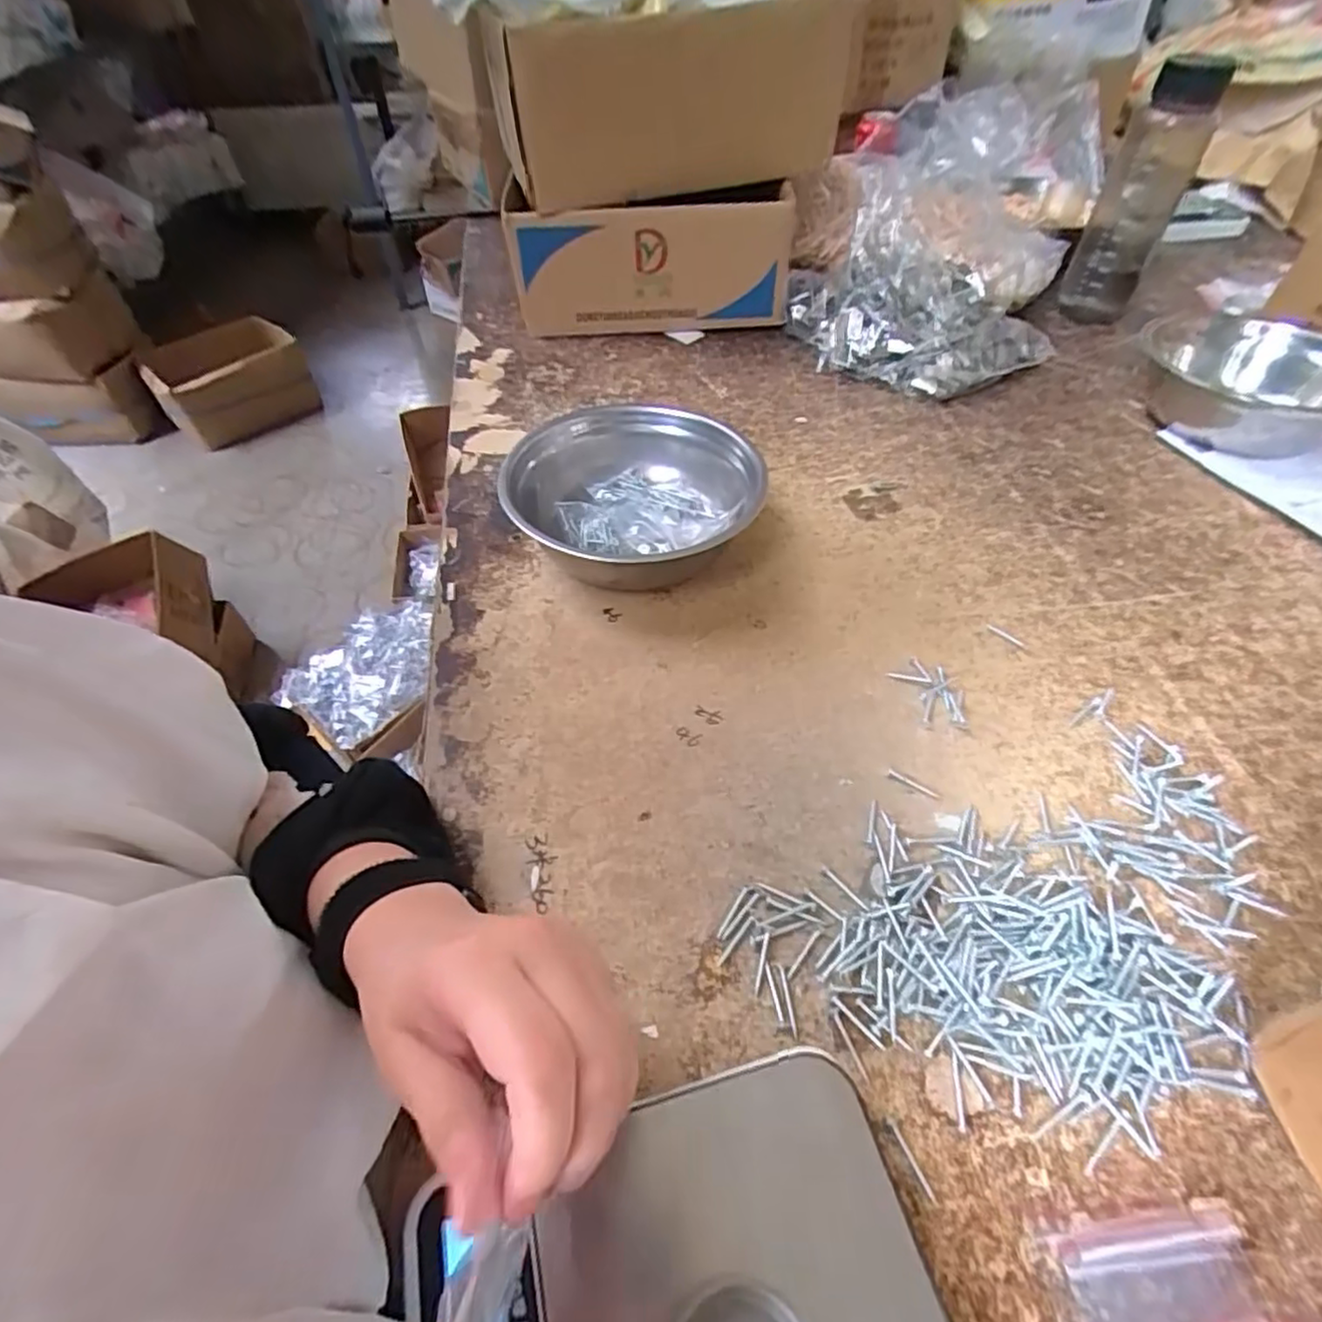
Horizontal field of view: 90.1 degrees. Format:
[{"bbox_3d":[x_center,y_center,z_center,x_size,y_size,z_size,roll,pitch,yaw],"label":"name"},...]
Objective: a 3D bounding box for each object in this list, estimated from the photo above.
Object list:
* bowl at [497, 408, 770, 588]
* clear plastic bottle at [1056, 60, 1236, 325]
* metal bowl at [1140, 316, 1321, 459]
[{"bbox_3d":[-0.020,-0.131,0.537,0.179,0.070,0.189,0,50,0],"label":"bowl"},{"bbox_3d":[0.544,-0.524,0.758,0.082,0.234,0.062,28,55,21],"label":"clear plastic bottle"},{"bbox_3d":[0.581,-0.273,0.662,0.197,0.073,0.197,0,50,0],"label":"metal bowl"}]

